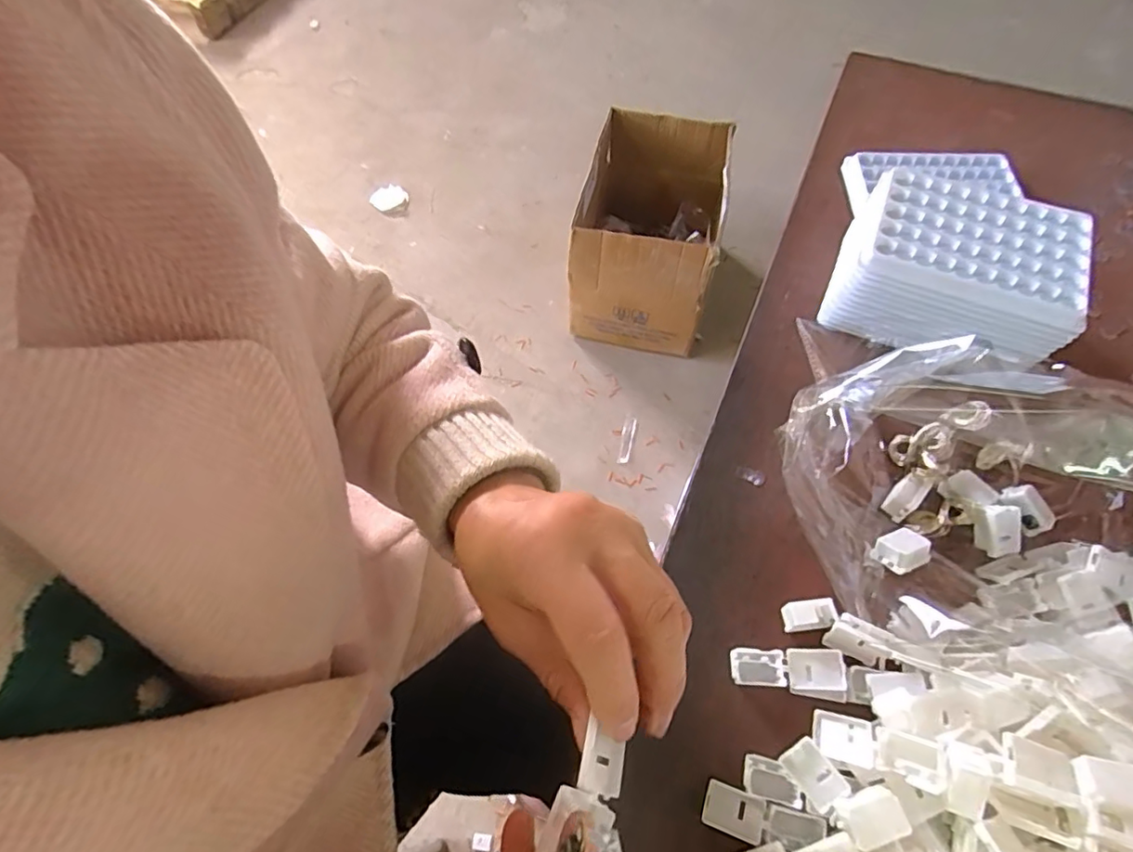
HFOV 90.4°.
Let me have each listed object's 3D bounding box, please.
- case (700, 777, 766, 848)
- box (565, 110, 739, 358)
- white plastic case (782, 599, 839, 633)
[{"bbox_3d":[0.081,0.187,0.272,0.026,0.007,0.020,17,64,12],"label":"case"},{"bbox_3d":[0.179,-0.409,1.217,0.274,0.296,0.398,12,64,7],"label":"box"},{"bbox_3d":[0.133,0.104,0.308,0.026,0.015,0.014,-4,61,0],"label":"white plastic case"}]

